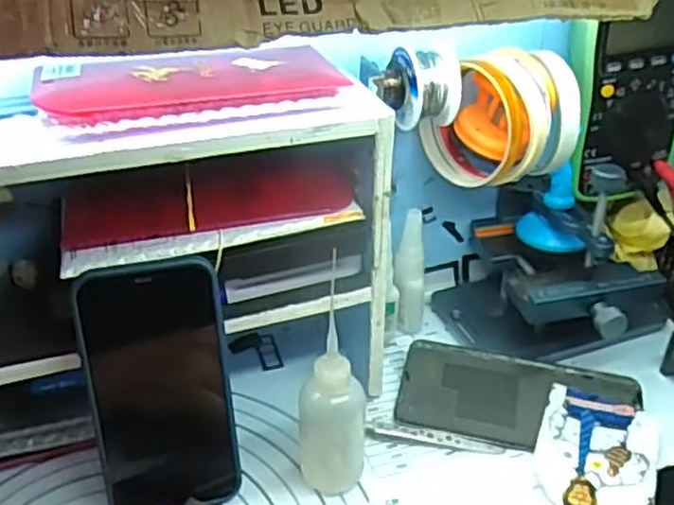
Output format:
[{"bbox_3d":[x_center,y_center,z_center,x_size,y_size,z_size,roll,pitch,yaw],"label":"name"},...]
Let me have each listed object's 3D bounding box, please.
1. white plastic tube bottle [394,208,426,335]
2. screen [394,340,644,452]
[{"bbox_3d":[0.053,0.018,0.530,0.021,0.099,0.019,2,31,2],"label":"white plastic tube bottle"},{"bbox_3d":[0.120,0.096,0.478,0.154,0.012,0.074,7,32,12],"label":"screen"}]

